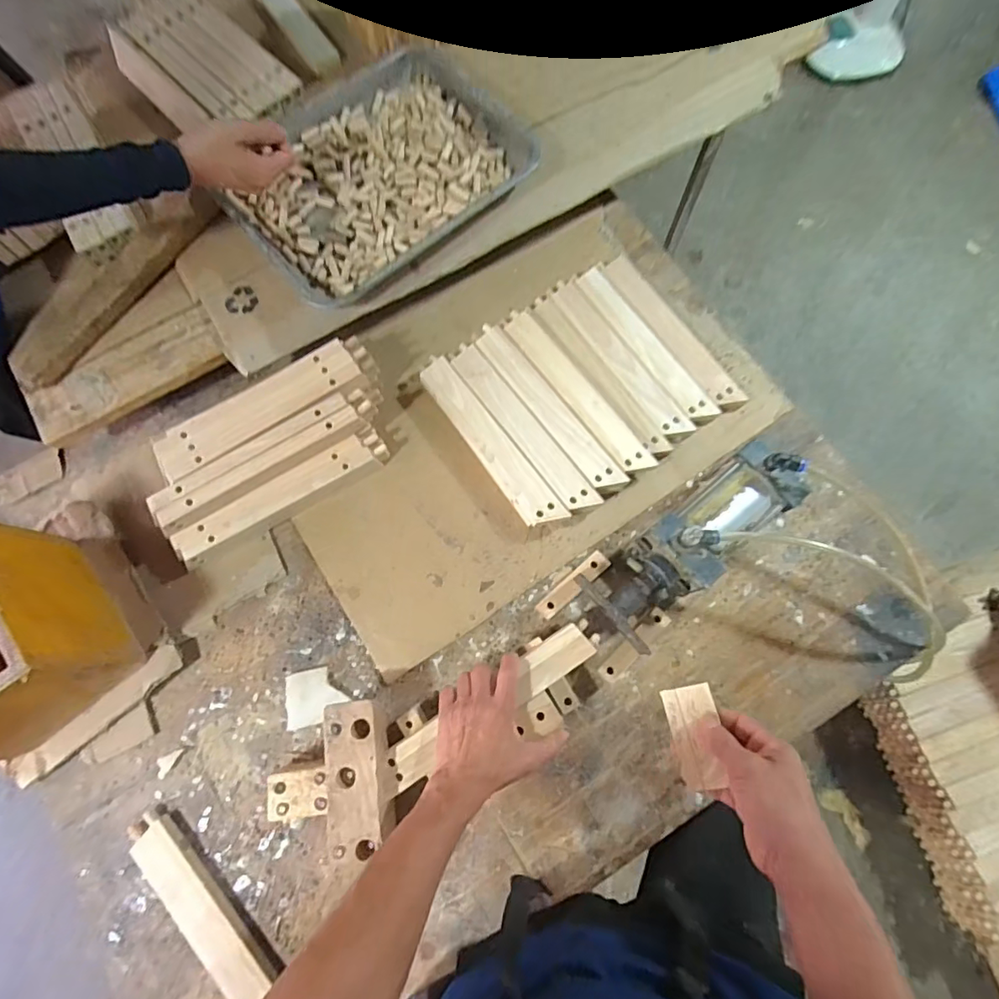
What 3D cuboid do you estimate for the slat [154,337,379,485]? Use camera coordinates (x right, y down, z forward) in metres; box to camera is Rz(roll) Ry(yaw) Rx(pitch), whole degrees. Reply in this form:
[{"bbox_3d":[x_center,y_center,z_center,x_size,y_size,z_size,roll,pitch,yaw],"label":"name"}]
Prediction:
[{"bbox_3d":[-0.309,-0.128,0.703,0.294,0.026,0.087,-32,76,-7],"label":"slat"}]

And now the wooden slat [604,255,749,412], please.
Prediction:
[{"bbox_3d":[0.252,-0.247,0.777,0.048,0.017,0.286,-35,76,-8],"label":"wooden slat"}]

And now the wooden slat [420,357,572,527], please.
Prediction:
[{"bbox_3d":[-0.016,-0.080,0.735,0.048,0.013,0.285,-36,77,-8],"label":"wooden slat"}]

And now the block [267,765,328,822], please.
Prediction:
[{"bbox_3d":[-0.228,0.334,0.602,0.071,0.019,0.052,-10,74,-1],"label":"block"}]

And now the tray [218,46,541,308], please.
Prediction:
[{"bbox_3d":[-0.175,-0.465,0.768,0.397,0.054,0.299,-43,78,-10],"label":"tray"}]

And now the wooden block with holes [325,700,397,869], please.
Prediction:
[{"bbox_3d":[-0.156,0.309,0.594,0.067,0.034,0.156,-9,74,-1],"label":"wooden block with holes"}]

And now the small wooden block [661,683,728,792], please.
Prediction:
[{"bbox_3d":[0.182,0.219,0.492,0.046,0.010,0.087,-19,65,28],"label":"small wooden block"}]

